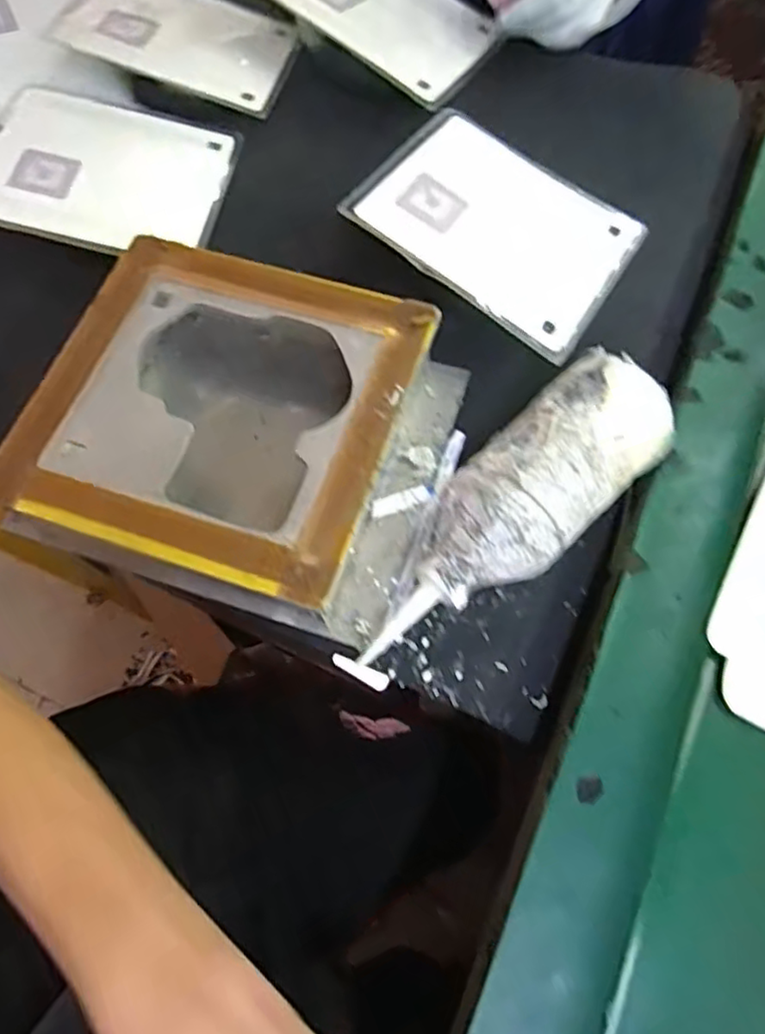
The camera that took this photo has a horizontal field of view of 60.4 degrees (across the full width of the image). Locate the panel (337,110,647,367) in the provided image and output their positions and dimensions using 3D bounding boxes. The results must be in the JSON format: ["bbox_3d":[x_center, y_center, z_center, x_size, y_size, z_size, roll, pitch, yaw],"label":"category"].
[{"bbox_3d":[0.083,-0.204,0.453,0.172,0.009,0.154,35,64,2],"label":"panel"}]

